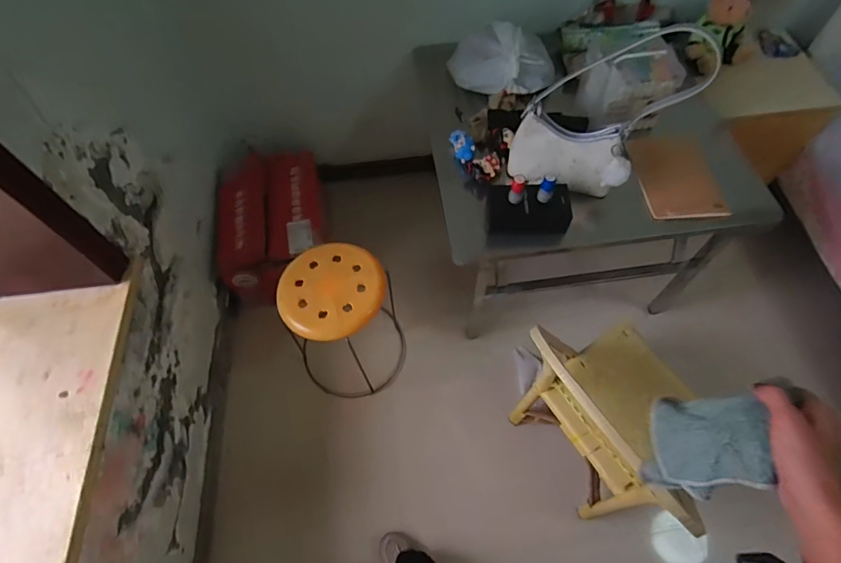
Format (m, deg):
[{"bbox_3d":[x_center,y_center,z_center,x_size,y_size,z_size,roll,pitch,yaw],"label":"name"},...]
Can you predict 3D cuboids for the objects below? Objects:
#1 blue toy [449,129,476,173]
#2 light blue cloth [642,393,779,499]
[{"bbox_3d":[0.111,-0.344,1.178,0.047,0.065,0.119,-17,74,-7],"label":"blue toy"},{"bbox_3d":[0.292,0.171,0.475,0.012,0.125,0.095,17,67,-24],"label":"light blue cloth"}]

